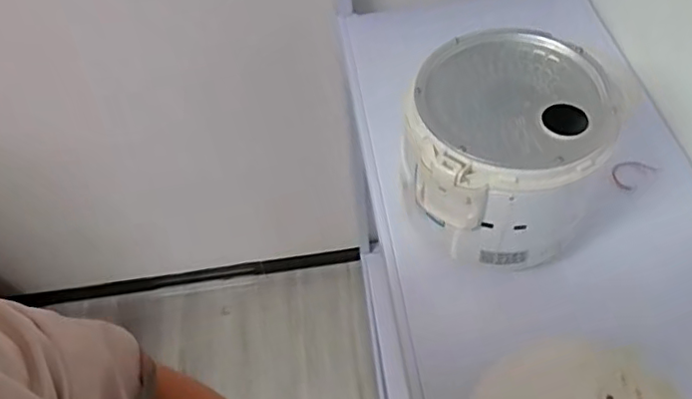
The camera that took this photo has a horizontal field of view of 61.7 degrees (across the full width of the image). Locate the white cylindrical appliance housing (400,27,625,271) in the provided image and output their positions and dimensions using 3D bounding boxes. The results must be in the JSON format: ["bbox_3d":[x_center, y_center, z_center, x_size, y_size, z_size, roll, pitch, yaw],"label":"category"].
[{"bbox_3d":[0.160,-0.043,0.613,0.179,0.174,0.188,-2,55,3],"label":"white cylindrical appliance housing"}]

